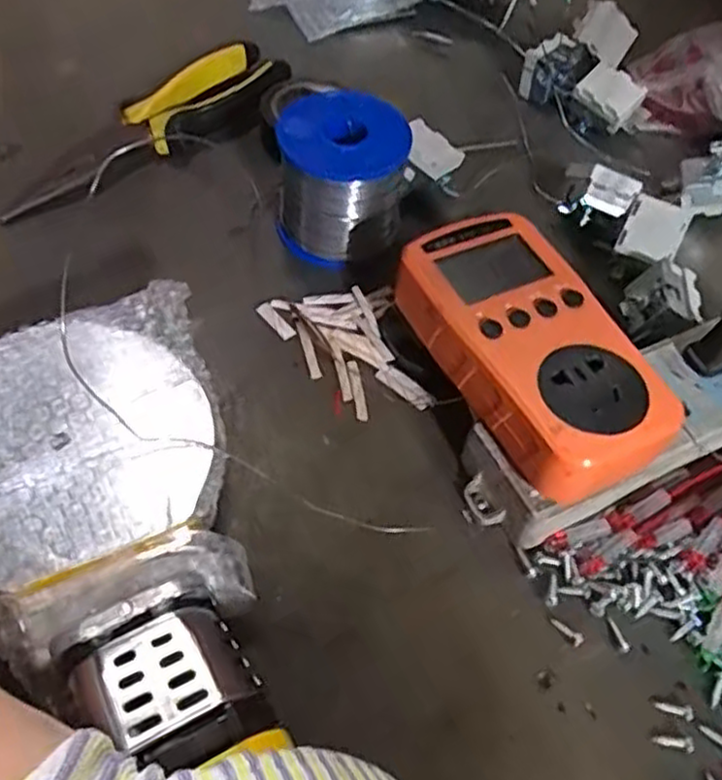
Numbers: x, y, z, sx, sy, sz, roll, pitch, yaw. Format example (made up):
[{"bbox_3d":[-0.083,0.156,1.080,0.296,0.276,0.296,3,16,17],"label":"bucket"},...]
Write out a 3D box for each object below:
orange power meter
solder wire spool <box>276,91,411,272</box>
[{"bbox_3d":[0.071,-0.019,0.307,0.069,0.030,0.126,-27,63,-20],"label":"orange power meter"},{"bbox_3d":[-0.011,-0.109,0.383,0.063,0.067,0.061,4,57,-2],"label":"solder wire spool"}]

